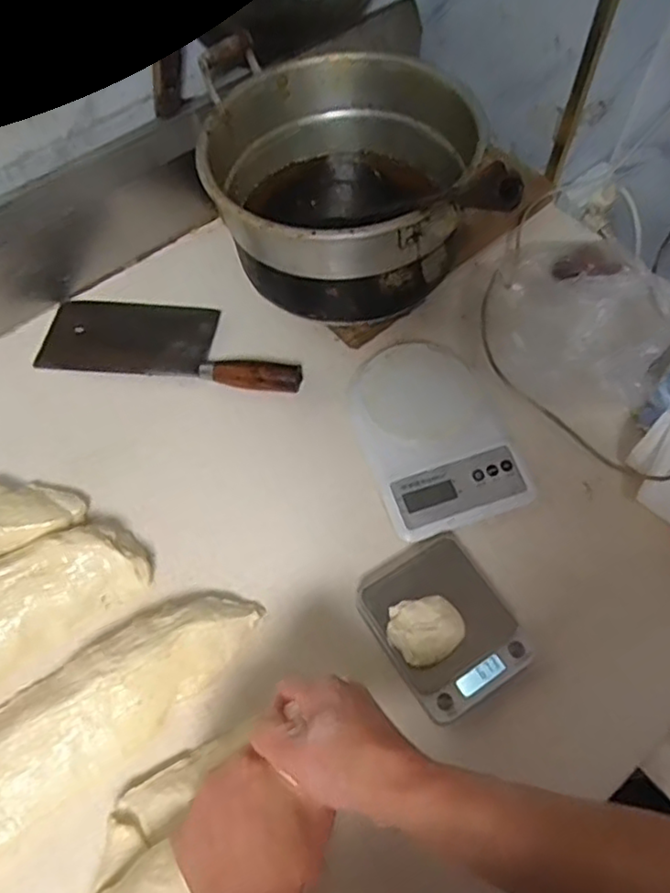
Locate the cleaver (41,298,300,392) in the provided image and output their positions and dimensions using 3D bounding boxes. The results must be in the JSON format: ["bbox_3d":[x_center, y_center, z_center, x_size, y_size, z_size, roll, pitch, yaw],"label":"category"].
[{"bbox_3d":[-0.180,-0.119,0.722,0.296,0.028,0.101,8,63,6],"label":"cleaver"}]

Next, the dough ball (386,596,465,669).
[{"bbox_3d":[0.074,0.150,0.532,0.059,0.032,0.051,-18,63,-8],"label":"dough ball"}]

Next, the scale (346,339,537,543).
[{"bbox_3d":[0.096,-0.016,0.662,0.145,0.034,0.205,-19,64,-9],"label":"scale"}]

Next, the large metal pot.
[{"bbox_3d":[0.006,-0.275,0.714,0.267,0.181,0.286,-1,62,1],"label":"large metal pot"}]

